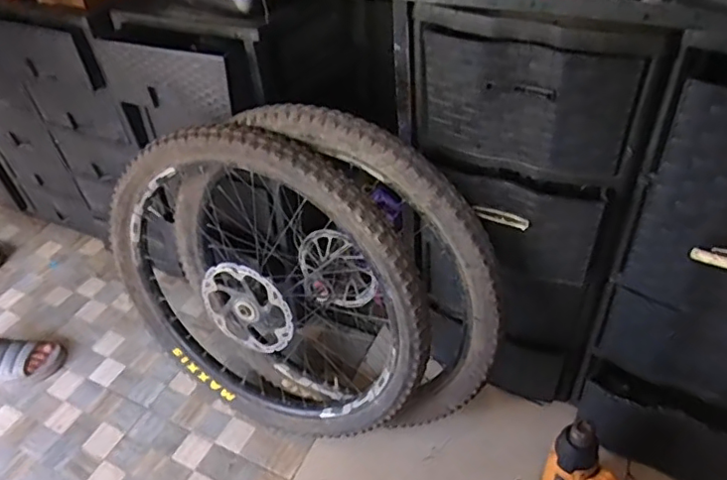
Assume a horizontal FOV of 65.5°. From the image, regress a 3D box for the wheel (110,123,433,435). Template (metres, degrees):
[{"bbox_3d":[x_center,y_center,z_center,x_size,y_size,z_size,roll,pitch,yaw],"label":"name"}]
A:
[{"bbox_3d":[-0.192,0.105,1.103,0.675,0.647,0.186,14,45,19],"label":"wheel"}]

